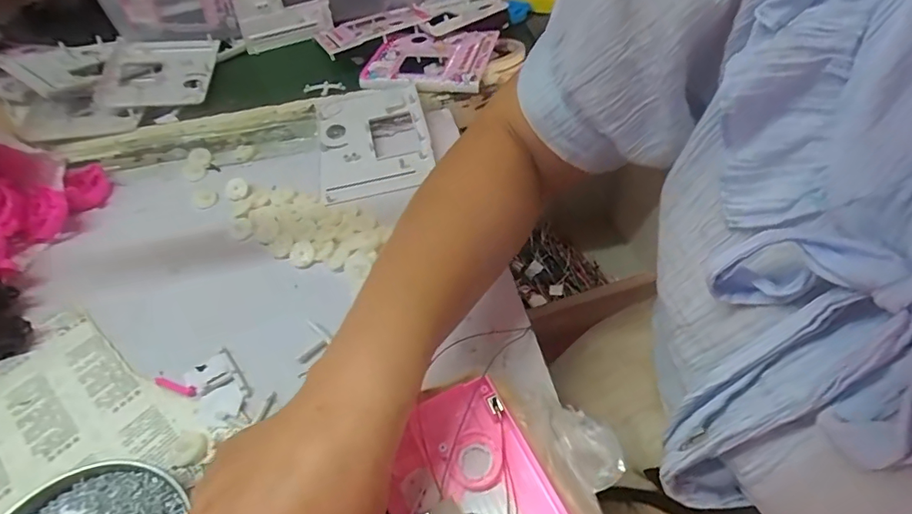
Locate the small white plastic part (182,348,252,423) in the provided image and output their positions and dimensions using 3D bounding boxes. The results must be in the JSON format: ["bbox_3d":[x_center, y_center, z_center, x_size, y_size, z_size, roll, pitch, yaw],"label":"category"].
[{"bbox_3d":[-0.174,0.094,0.365,0.034,0.004,0.056,-34,54,-21],"label":"small white plastic part"}]

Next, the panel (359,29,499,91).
[{"bbox_3d":[-0.031,-0.231,0.602,0.142,0.026,0.110,5,50,11],"label":"panel"}]

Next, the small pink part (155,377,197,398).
[{"bbox_3d":[-0.207,0.095,0.369,0.038,0.004,0.007,12,52,16],"label":"small pink part"}]

